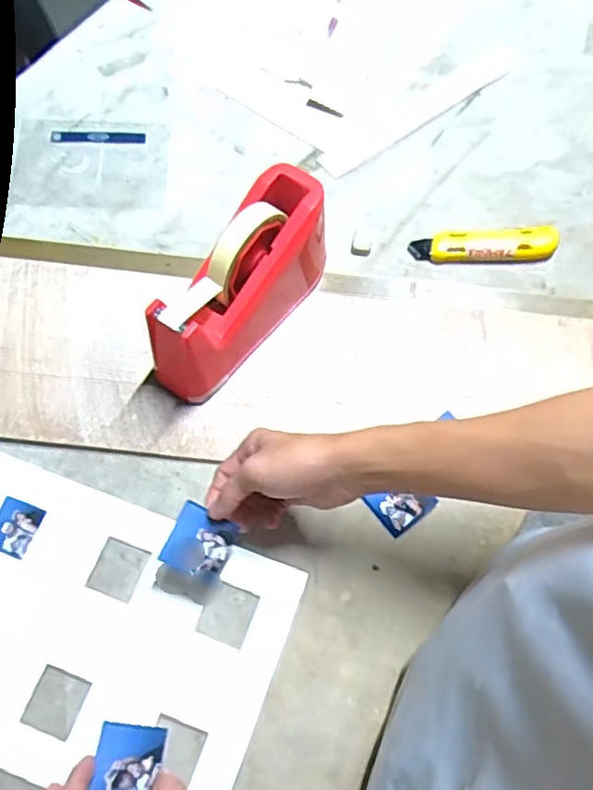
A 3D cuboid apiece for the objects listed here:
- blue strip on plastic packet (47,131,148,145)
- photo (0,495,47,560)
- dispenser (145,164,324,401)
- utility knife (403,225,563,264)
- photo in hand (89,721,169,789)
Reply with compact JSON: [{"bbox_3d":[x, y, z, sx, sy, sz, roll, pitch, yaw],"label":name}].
[{"bbox_3d":[-0.216,-0.281,0.673,0.102,0.004,0.015,2,68,0],"label":"blue strip on plastic packet"},{"bbox_3d":[-0.236,0.110,0.517,0.038,0.004,0.043,18,69,6],"label":"photo"},{"bbox_3d":[-0.045,-0.096,0.546,0.068,0.106,0.211,32,71,11],"label":"dispenser"},{"bbox_3d":[0.194,-0.154,0.636,0.150,0.013,0.039,-2,68,-2],"label":"utility knife"},{"bbox_3d":[-0.113,0.251,0.421,0.045,0.006,0.049,5,68,1],"label":"photo in hand"}]

